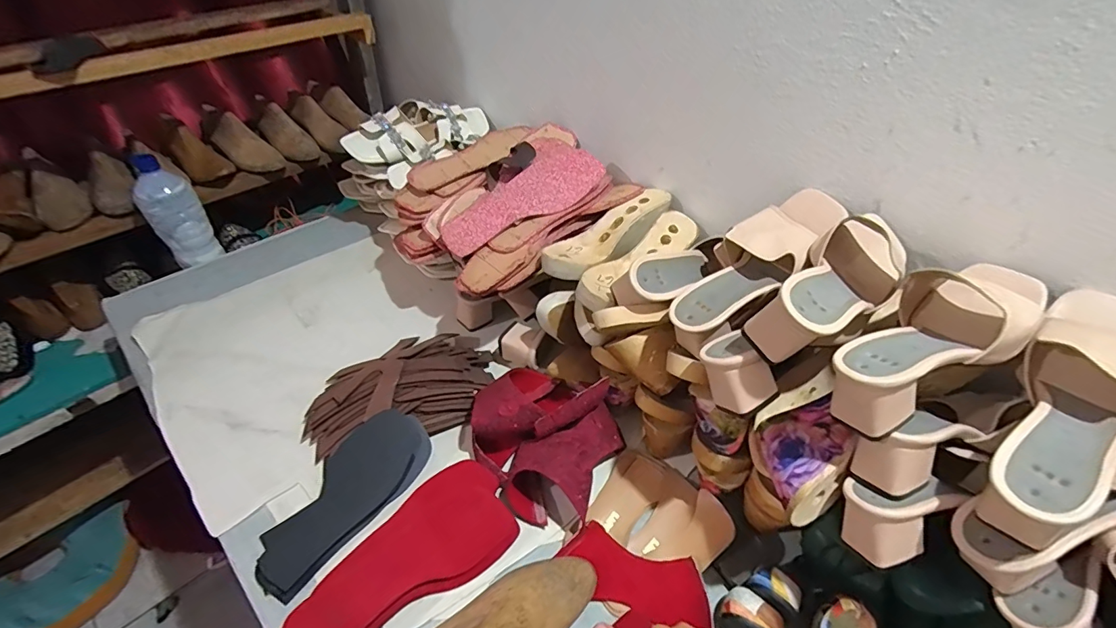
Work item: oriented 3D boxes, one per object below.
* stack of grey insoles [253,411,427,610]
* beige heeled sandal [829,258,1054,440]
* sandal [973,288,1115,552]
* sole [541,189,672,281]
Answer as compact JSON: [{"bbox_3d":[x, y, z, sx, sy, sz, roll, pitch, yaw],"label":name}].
[{"bbox_3d":[-0.256,0.212,0.563,0.097,0.040,0.226,30,51,23],"label":"stack of grey insoles"},{"bbox_3d":[0.338,0.019,0.413,0.234,0.076,0.095,-27,54,-27],"label":"beige heeled sandal"},{"bbox_3d":[0.417,0.072,0.374,0.082,0.087,0.235,35,70,26],"label":"sandal"},{"bbox_3d":[0.068,-0.116,0.668,0.225,0.050,0.091,-33,56,-30],"label":"sole"}]

